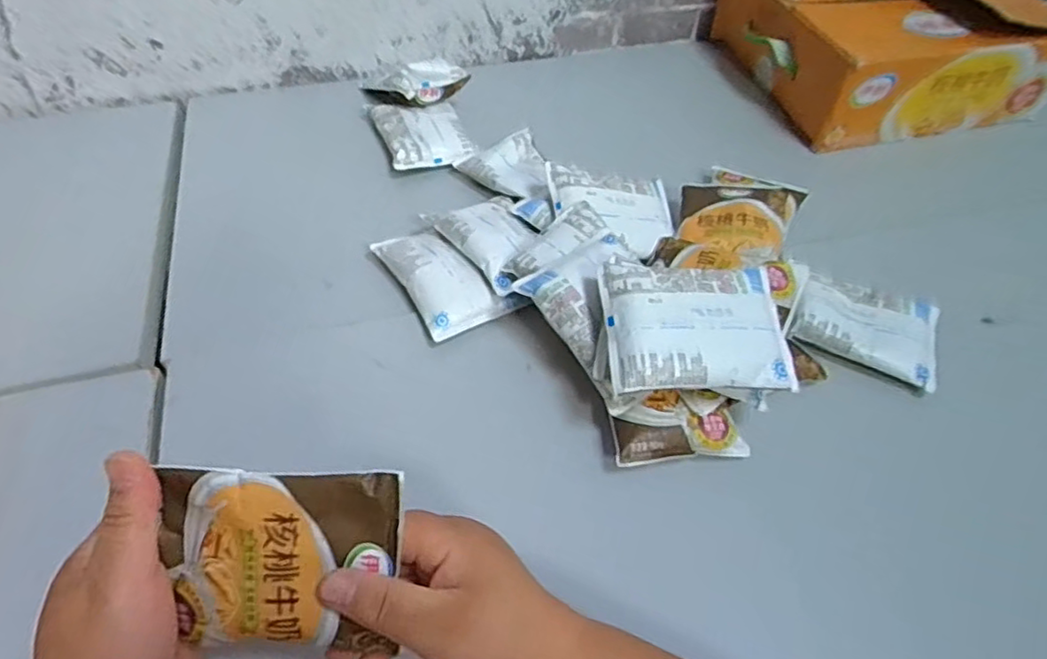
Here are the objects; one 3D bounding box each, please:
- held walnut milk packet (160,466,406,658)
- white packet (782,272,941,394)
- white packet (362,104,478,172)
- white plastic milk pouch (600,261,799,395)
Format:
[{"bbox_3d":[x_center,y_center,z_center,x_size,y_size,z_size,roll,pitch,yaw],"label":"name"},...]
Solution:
[{"bbox_3d":[-0.117,0.110,0.299,0.112,0.014,0.084,1,92,1],"label":"held walnut milk packet"},{"bbox_3d":[0.285,-0.009,0.525,0.115,0.024,0.090,22,53,15],"label":"white packet"},{"bbox_3d":[-0.110,-0.213,0.687,0.090,0.024,0.107,-15,53,-14],"label":"white packet"},{"bbox_3d":[0.123,-0.004,0.440,0.128,0.030,0.094,0,51,-2],"label":"white plastic milk pouch"}]

